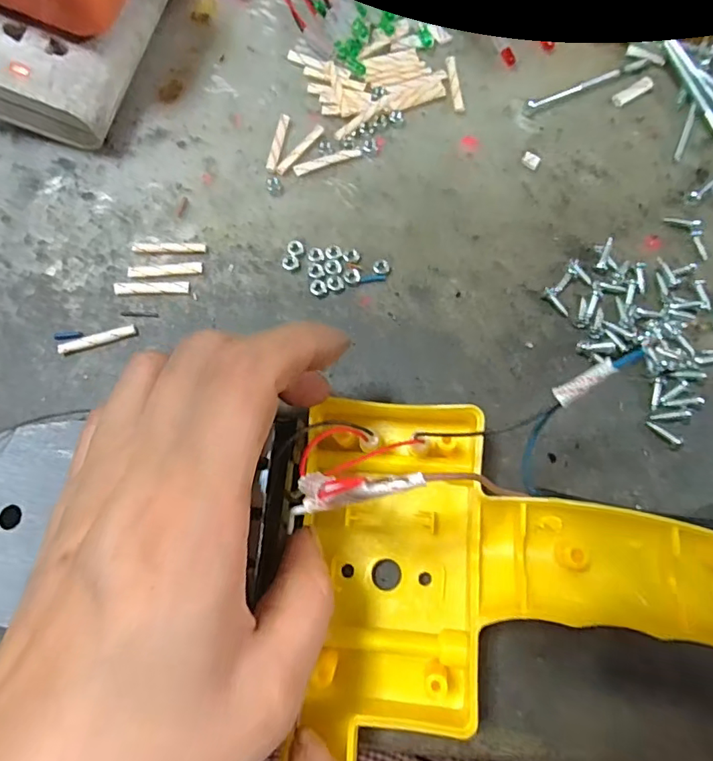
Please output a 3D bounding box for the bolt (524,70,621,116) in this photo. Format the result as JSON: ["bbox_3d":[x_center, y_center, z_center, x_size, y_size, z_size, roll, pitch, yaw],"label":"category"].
[{"bbox_3d":[0.104,-0.139,0.250,0.052,0.004,0.005,-25,77,-8],"label":"bolt"}]

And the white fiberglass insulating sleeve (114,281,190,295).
[{"bbox_3d":[-0.085,-0.039,0.214,0.030,0.004,0.006,-2,74,-2],"label":"white fiberglass insulating sleeve"}]

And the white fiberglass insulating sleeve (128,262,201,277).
[{"bbox_3d":[-0.080,-0.047,0.217,0.030,0.004,0.005,-5,75,-3],"label":"white fiberglass insulating sleeve"}]

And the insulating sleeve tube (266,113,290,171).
[{"bbox_3d":[-0.036,-0.109,0.236,0.005,0.004,0.030,10,74,1],"label":"insulating sleeve tube"}]

